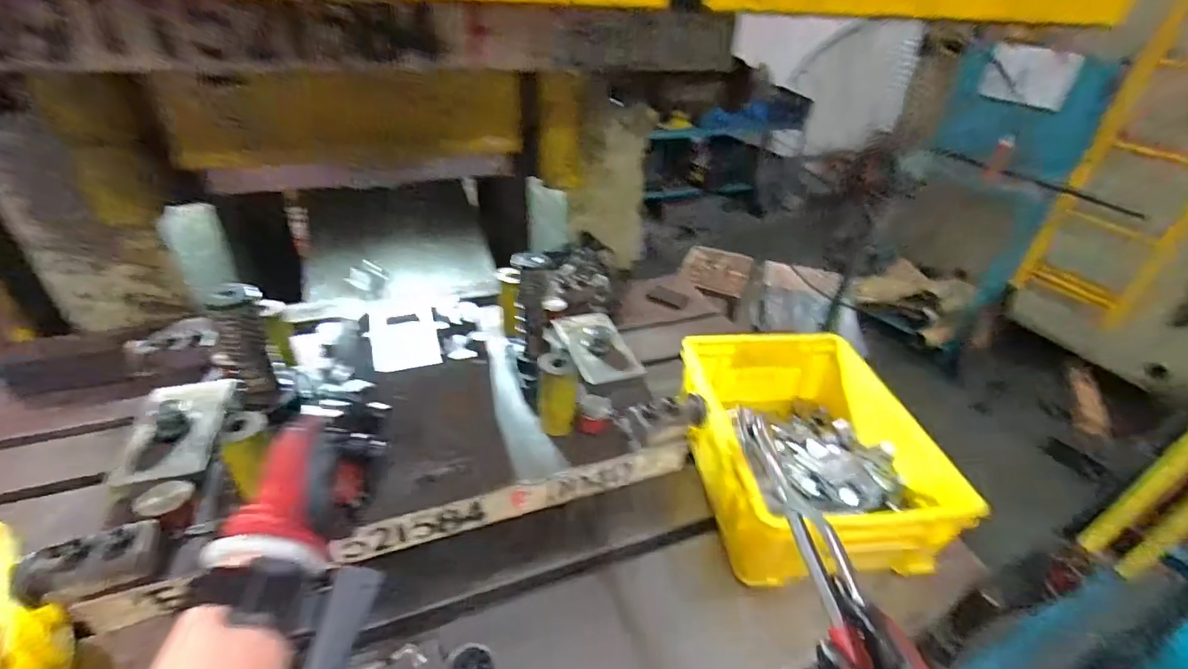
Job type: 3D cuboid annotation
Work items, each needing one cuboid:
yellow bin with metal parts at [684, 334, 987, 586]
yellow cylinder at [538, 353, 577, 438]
[{"bbox_3d":[0.280,0.149,0.712,0.262,0.119,0.342,-1,35,-6],"label":"yellow bin with metal parts"},{"bbox_3d":[-0.041,0.070,0.602,0.042,0.089,0.039,0,35,-5],"label":"yellow cylinder"}]

